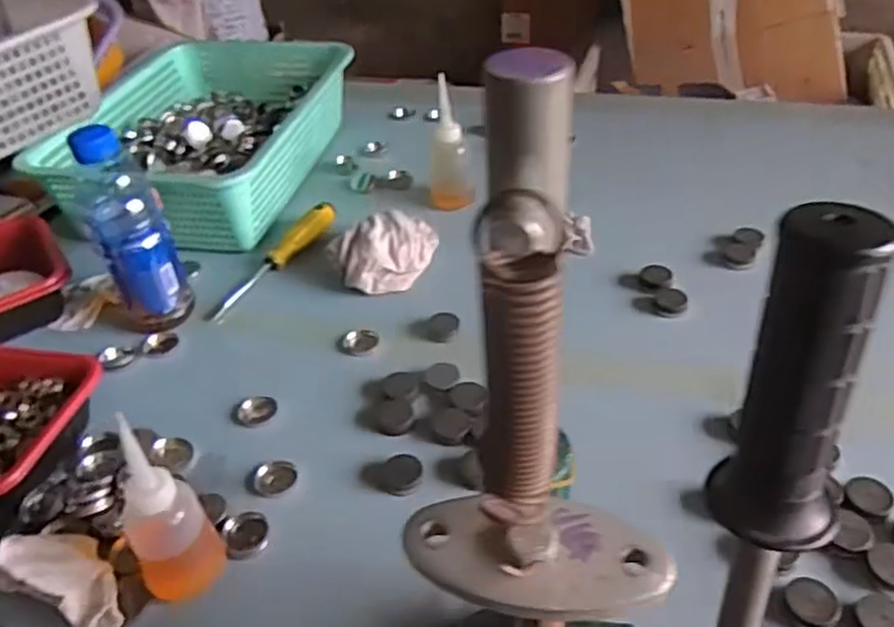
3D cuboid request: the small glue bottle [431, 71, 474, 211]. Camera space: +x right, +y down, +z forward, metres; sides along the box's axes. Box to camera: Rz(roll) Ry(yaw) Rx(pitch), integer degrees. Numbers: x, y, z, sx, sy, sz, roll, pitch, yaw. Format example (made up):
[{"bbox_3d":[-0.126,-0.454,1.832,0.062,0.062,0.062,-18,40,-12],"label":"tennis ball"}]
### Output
[{"bbox_3d":[0.004,-0.191,0.855,0.049,0.136,0.042,5,41,11],"label":"small glue bottle"}]

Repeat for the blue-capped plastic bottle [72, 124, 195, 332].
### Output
[{"bbox_3d":[-0.300,-0.075,0.685,0.070,0.202,0.056,-19,42,-17],"label":"blue-capped plastic bottle"}]

